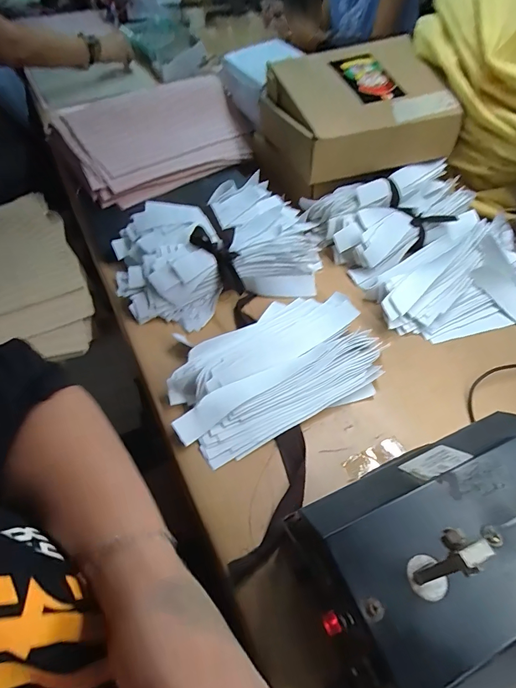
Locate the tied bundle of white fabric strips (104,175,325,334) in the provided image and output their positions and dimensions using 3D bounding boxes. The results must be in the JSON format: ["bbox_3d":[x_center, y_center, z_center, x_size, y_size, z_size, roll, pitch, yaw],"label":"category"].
[{"bbox_3d":[-0.057,-0.145,0.562,0.312,0.073,0.204,-21,56,-15],"label":"tied bundle of white fabric strips"}]

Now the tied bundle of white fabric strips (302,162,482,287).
[{"bbox_3d":[0.225,-0.210,0.611,0.258,0.069,0.179,-23,57,-16],"label":"tied bundle of white fabric strips"}]

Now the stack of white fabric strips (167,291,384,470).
[{"bbox_3d":[0.022,0.021,0.454,0.264,0.047,0.171,-27,58,-19],"label":"stack of white fabric strips"}]

